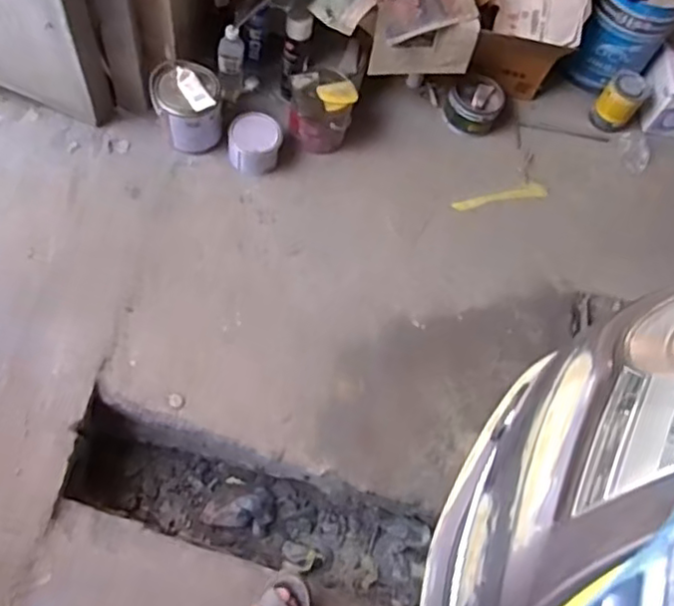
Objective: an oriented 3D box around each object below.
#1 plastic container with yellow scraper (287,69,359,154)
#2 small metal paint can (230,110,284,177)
[{"bbox_3d":[-0.045,-0.512,1.715,0.169,0.192,0.166,9,63,-5],"label":"plastic container with yellow scraper"},{"bbox_3d":[-0.215,-0.422,1.681,0.137,0.117,0.121,1,64,-9],"label":"small metal paint can"}]

